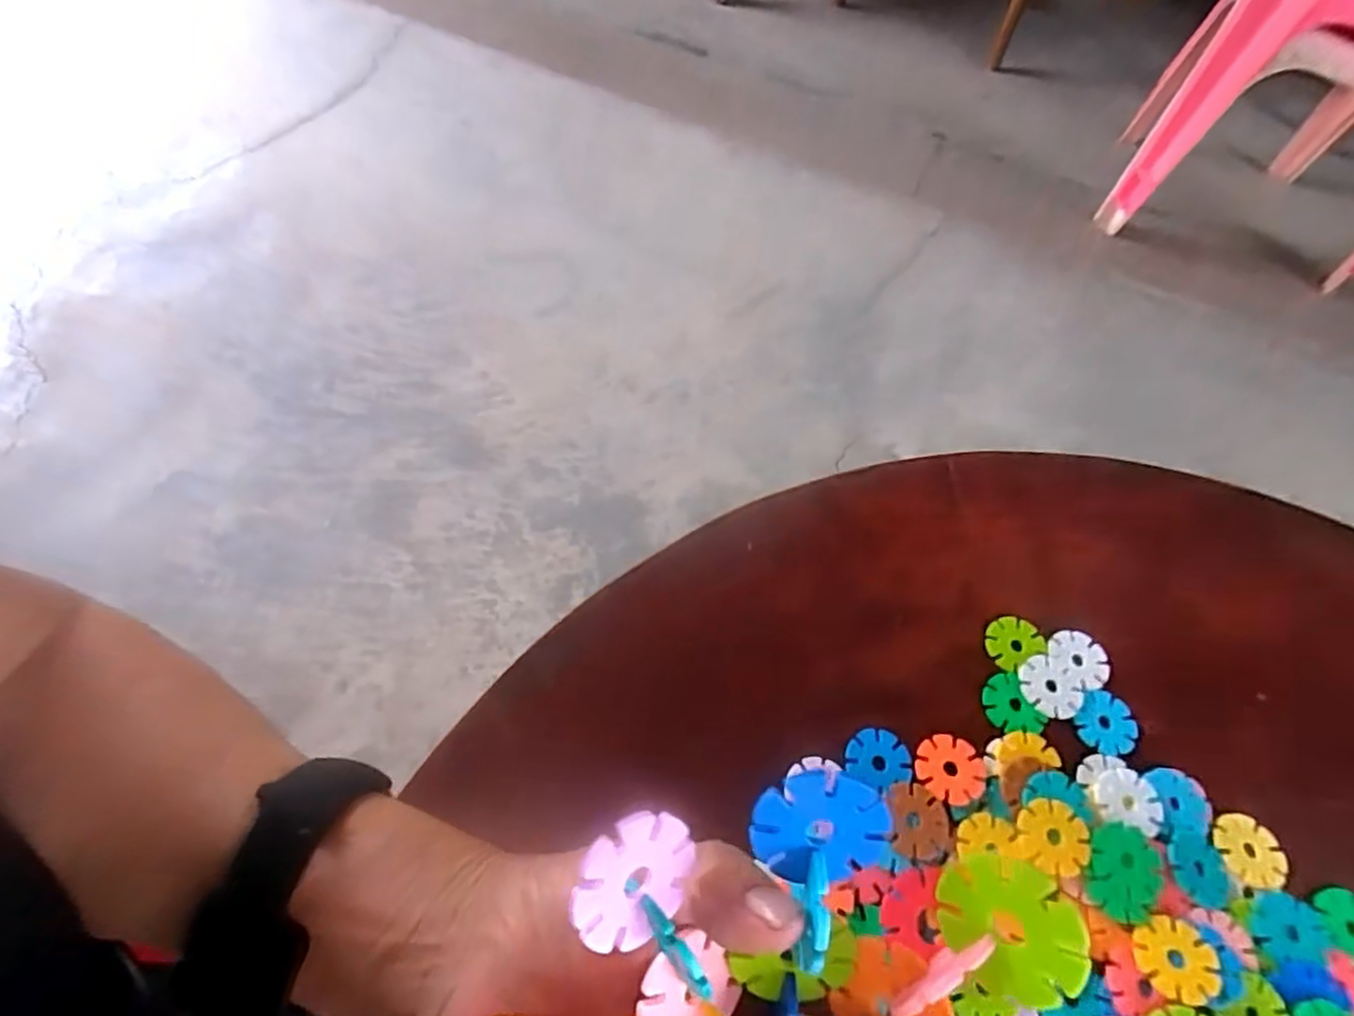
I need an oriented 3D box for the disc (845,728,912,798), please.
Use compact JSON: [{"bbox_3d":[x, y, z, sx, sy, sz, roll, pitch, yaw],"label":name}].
[{"bbox_3d":[0.096,0.120,0.333,0.032,0.004,0.028,-18,61,-18],"label":"disc"}]

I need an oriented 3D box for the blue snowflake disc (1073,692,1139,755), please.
[{"bbox_3d":[0.220,0.110,0.357,0.029,0.004,0.033,34,62,14],"label":"blue snowflake disc"}]

